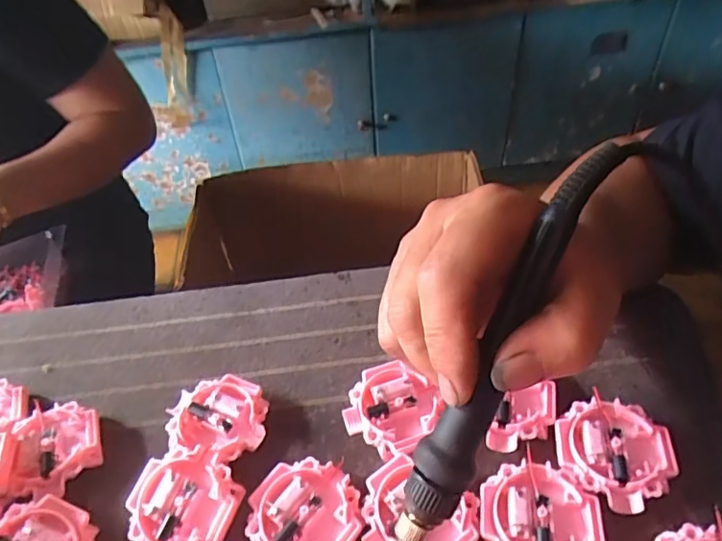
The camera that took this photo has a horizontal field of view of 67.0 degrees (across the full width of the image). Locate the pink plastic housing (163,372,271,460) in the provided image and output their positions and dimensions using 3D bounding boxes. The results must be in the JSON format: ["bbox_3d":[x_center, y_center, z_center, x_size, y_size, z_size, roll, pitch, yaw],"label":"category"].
[{"bbox_3d":[-0.077,0.081,0.300,0.054,0.020,0.048,16,50,21],"label":"pink plastic housing"}]

